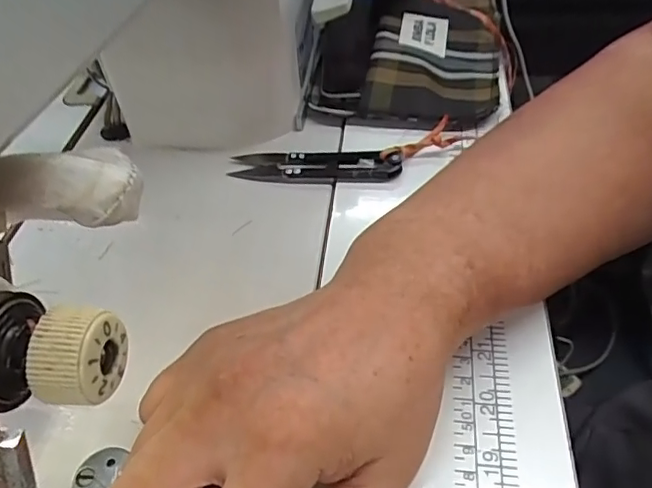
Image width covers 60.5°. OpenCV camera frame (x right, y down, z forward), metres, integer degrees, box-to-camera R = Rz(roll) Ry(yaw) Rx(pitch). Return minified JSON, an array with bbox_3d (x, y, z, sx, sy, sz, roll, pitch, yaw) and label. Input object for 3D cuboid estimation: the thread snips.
[{"bbox_3d":[-0.006,-0.049,0.332,0.100,0.013,0.025,2,47,8],"label":"thread snips"}]

